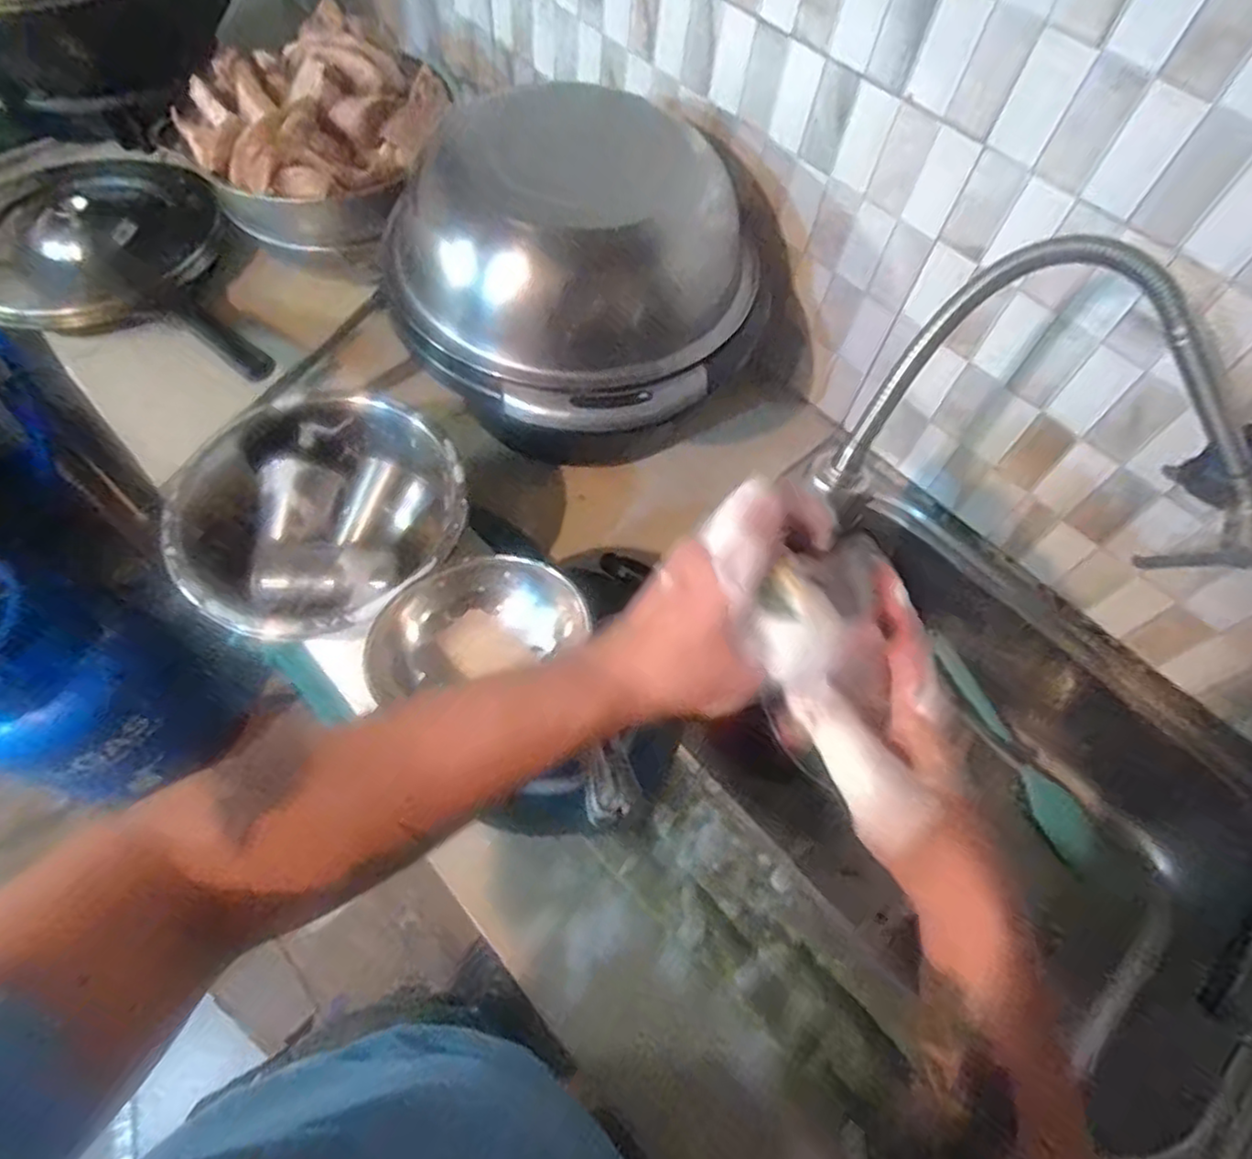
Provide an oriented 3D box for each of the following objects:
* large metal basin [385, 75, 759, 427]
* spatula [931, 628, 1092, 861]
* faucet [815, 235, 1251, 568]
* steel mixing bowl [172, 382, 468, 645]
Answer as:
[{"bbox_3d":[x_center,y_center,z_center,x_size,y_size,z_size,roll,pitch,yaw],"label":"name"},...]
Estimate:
[{"bbox_3d":[-0.042,-0.281,0.607,0.284,0.137,0.284,2,61,-3],"label":"large metal basin"},{"bbox_3d":[0.410,0.172,0.743,0.044,0.035,0.254,-19,64,-14],"label":"spatula"},{"bbox_3d":[0.315,-0.086,0.473,0.335,0.209,0.103,14,60,-11],"label":"faucet"},{"bbox_3d":[-0.259,-0.037,0.626,0.222,0.131,0.231,2,61,-3],"label":"steel mixing bowl"}]

